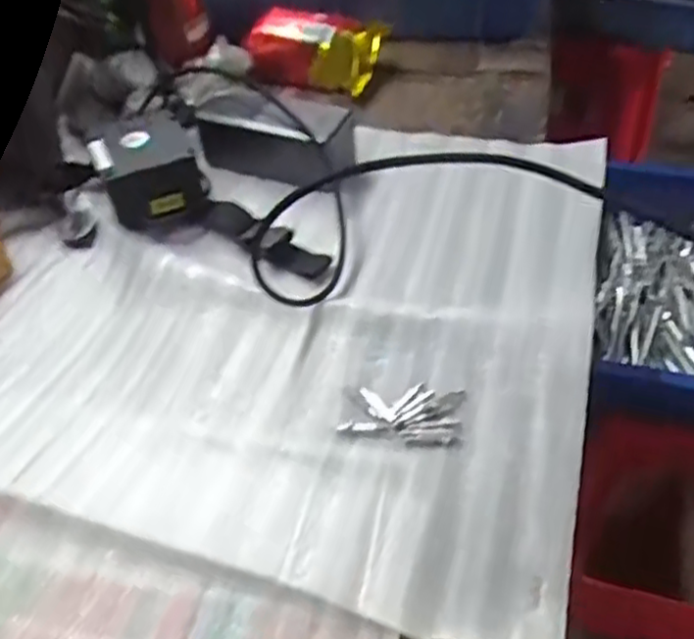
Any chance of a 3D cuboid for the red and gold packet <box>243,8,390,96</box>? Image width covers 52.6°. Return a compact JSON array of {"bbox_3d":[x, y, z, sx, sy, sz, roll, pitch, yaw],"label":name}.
[{"bbox_3d":[-0.036,-0.270,0.695,0.132,0.072,0.041,19,51,19],"label":"red and gold packet"}]

